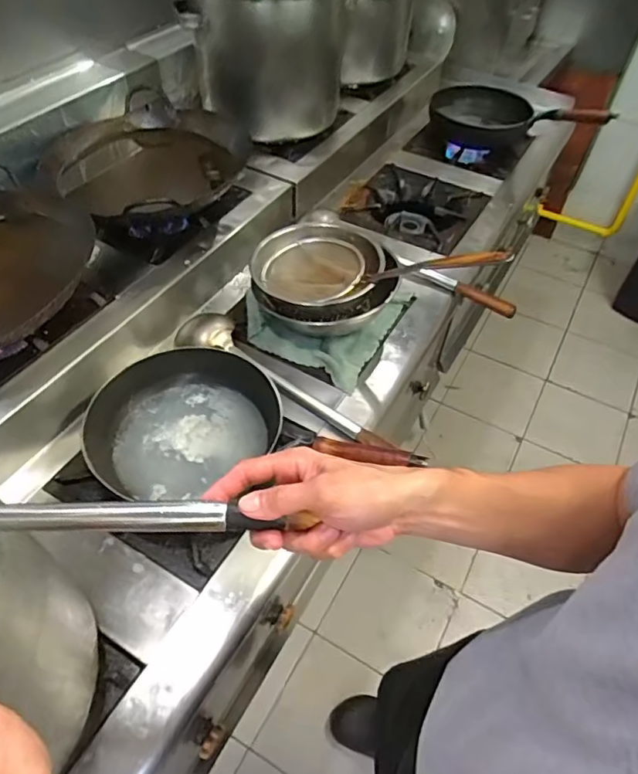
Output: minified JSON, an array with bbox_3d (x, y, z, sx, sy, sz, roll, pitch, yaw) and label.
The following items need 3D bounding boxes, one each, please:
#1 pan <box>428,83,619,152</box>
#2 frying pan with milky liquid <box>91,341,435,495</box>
[{"bbox_3d":[0.551,-0.773,1.511,0.460,0.121,0.300,12,51,8],"label":"pan"},{"bbox_3d":[-0.101,0.073,0.775,0.429,0.167,0.249,23,53,16],"label":"frying pan with milky liquid"}]

